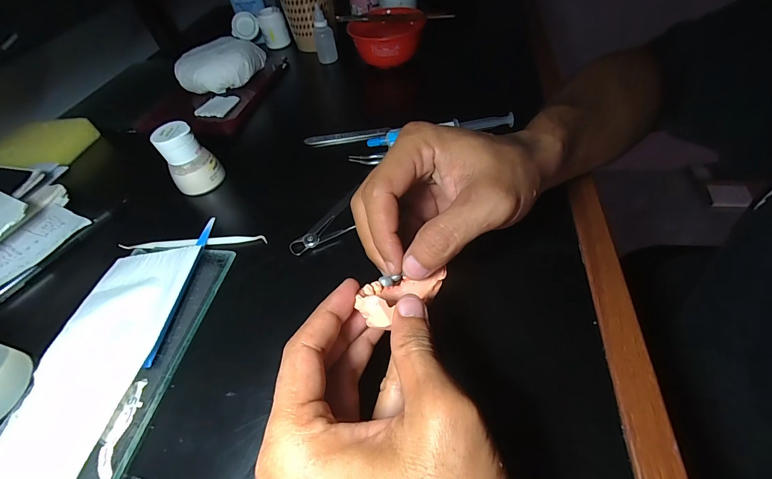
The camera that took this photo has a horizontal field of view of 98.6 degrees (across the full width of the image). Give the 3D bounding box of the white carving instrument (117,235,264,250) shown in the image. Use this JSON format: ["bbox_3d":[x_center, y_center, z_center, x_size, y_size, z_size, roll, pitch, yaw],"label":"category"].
[{"bbox_3d":[-0.180,0.003,0.310,0.141,0.011,0.007,-3,51,5],"label":"white carving instrument"}]

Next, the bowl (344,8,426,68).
[{"bbox_3d":[0.002,-0.293,0.481,0.107,0.046,0.110,-2,51,4],"label":"bowl"}]

